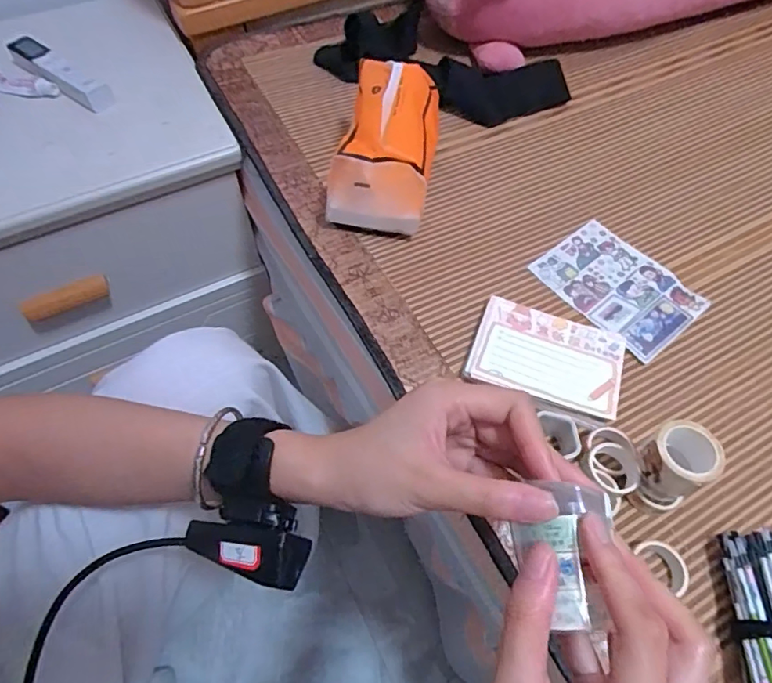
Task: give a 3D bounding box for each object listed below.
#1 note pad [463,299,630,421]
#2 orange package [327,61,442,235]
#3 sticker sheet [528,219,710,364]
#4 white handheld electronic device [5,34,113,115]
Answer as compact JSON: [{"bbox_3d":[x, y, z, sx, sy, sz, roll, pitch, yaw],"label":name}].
[{"bbox_3d":[0.132,0.014,0.429,0.119,0.022,0.083,18,60,10],"label":"note pad"},{"bbox_3d":[0.001,-0.186,0.491,0.094,0.096,0.139,8,59,5],"label":"orange package"},{"bbox_3d":[0.216,-0.052,0.481,0.098,0.006,0.134,-35,63,-20],"label":"sticker sheet"},{"bbox_3d":[-0.378,-0.314,0.596,0.156,0.029,0.033,33,64,18],"label":"white handheld electronic device"}]

